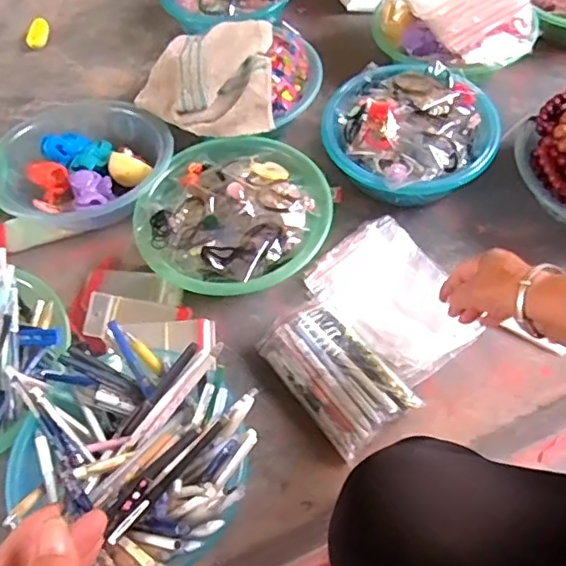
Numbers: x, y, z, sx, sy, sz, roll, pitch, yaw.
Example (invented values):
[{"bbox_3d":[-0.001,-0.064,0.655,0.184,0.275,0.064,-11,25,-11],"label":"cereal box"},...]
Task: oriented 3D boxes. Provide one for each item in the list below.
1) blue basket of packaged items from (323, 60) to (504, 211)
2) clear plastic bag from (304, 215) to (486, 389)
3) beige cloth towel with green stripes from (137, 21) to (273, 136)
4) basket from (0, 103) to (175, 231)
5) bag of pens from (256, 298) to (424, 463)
[{"bbox_3d":[0.164,-0.191,0.779,0.210,0.108,0.205,-2,57,3],"label":"blue basket of packaged items"},{"bbox_3d":[0.137,0.012,0.695,0.147,0.030,0.188,-38,62,-19],"label":"clear plastic bag"},{"bbox_3d":[-0.110,-0.296,0.809,0.190,0.053,0.205,-2,57,3],"label":"beige cloth towel with green stripes"},{"bbox_3d":[-0.266,-0.151,0.804,0.233,0.083,0.204,-15,57,-5],"label":"basket"},{"bbox_3d":[0.056,0.096,0.637,0.099,0.045,0.158,-34,61,-16],"label":"bag of pens"}]

